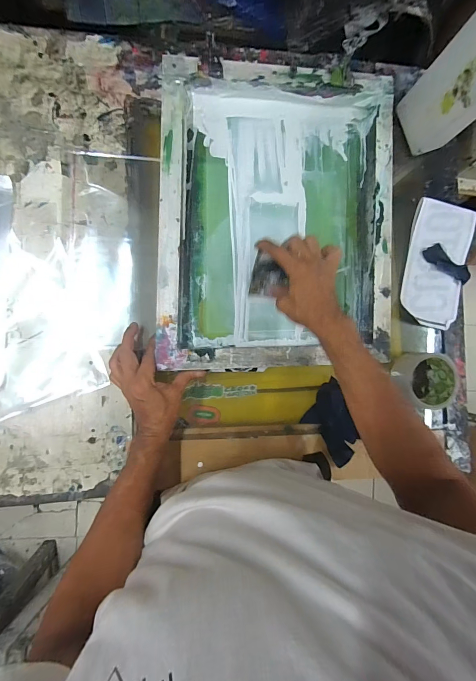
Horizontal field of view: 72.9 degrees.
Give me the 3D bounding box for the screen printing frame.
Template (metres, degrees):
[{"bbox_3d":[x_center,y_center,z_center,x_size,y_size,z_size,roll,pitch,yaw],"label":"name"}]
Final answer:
[{"bbox_3d":[0.063,-0.183,0.507,0.355,0.045,0.443,1,90,-8],"label":"screen printing frame"}]

